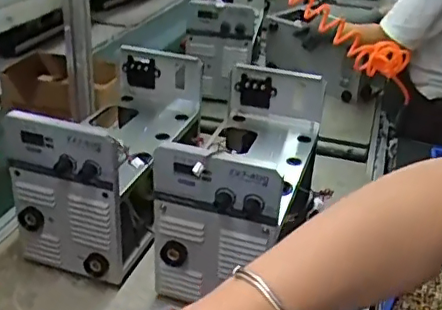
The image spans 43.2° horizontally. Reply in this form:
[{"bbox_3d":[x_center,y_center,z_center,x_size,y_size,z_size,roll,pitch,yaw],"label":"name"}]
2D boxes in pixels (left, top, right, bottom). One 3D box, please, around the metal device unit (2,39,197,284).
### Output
[{"bbox_3d":[-0.185,-0.010,1.023,0.214,0.263,0.413,10,29,10],"label":"metal device unit"}]

